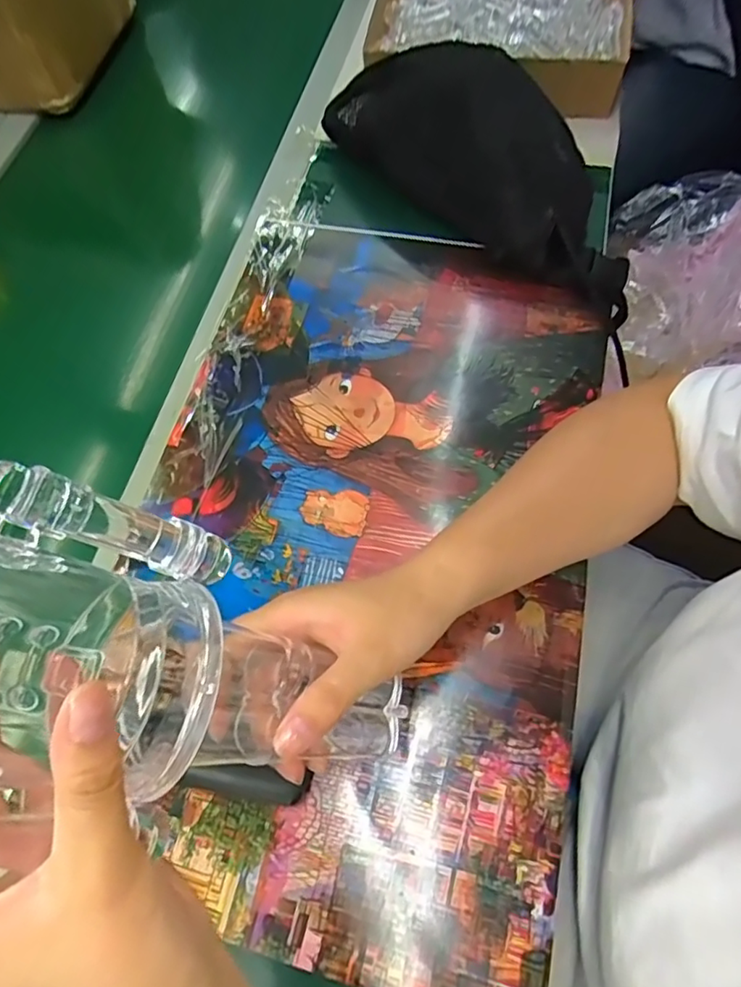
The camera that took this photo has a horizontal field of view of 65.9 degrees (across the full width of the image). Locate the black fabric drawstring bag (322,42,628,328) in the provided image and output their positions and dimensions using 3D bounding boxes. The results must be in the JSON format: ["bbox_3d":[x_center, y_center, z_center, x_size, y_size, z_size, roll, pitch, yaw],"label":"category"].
[{"bbox_3d":[0.111,-0.309,0.511,0.335,0.101,0.126,41,74,19],"label":"black fabric drawstring bag"}]

